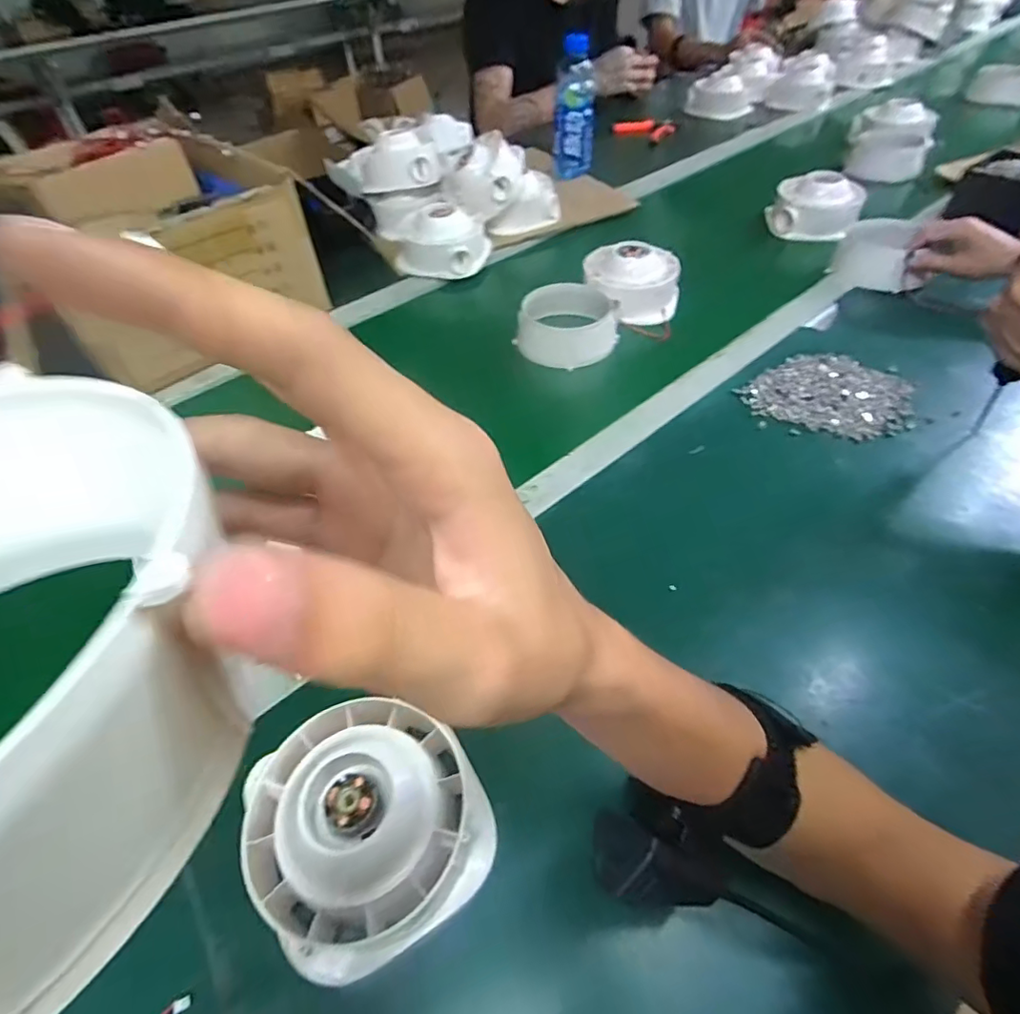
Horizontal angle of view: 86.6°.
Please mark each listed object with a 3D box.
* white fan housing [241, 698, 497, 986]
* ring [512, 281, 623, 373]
[{"bbox_3d":[-0.083,0.192,0.321,0.143,0.077,0.121,-21,52,-13],"label":"white fan housing"},{"bbox_3d":[0.072,-0.236,0.699,0.114,0.063,0.103,-35,56,-23],"label":"ring"}]

